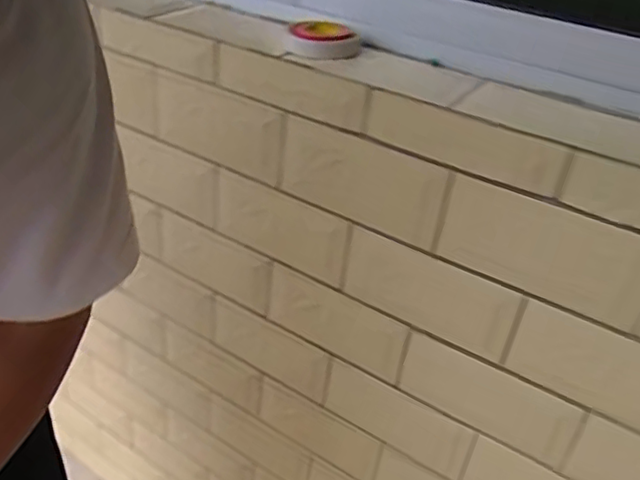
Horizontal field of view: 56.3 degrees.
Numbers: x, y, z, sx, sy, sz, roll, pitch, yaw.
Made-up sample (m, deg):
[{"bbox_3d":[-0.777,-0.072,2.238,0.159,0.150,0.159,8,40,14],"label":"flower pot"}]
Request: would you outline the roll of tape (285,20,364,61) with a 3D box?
[{"bbox_3d":[0.005,-0.223,0.670,0.082,0.026,0.067,7,33,-2],"label":"roll of tape"}]

